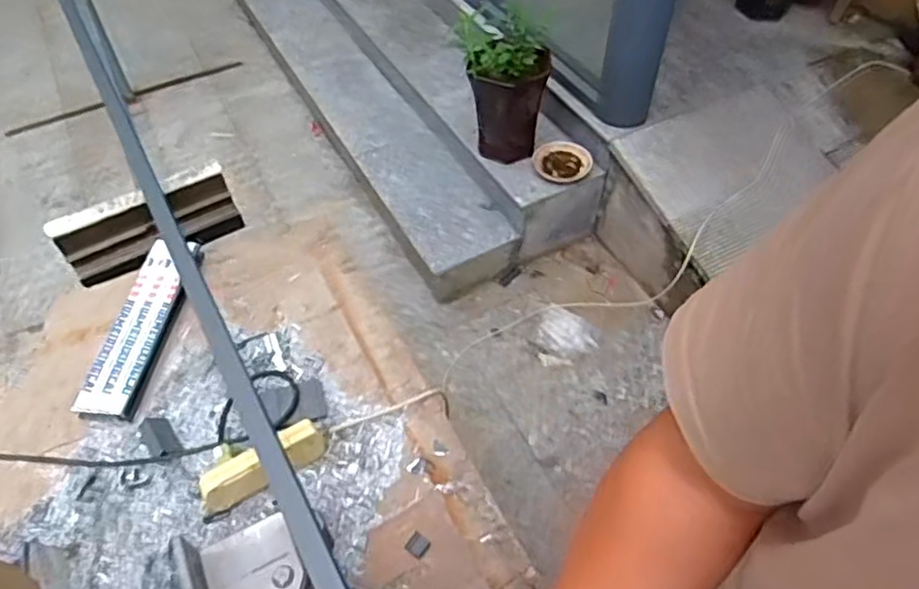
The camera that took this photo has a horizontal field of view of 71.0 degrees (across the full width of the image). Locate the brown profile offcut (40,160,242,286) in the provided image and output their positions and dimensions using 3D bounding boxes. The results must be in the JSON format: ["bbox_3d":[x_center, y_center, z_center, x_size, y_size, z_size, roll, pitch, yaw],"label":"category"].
[{"bbox_3d":[-0.558,-0.126,1.167,0.307,0.112,0.089,-25,54,-18],"label":"brown profile offcut"}]

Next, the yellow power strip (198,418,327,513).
[{"bbox_3d":[-0.264,0.230,0.871,0.172,0.056,0.048,-30,58,-22],"label":"yellow power strip"}]

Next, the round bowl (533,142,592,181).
[{"bbox_3d":[0.308,-0.397,1.925,0.178,0.035,0.147,5,51,5],"label":"round bowl"}]

